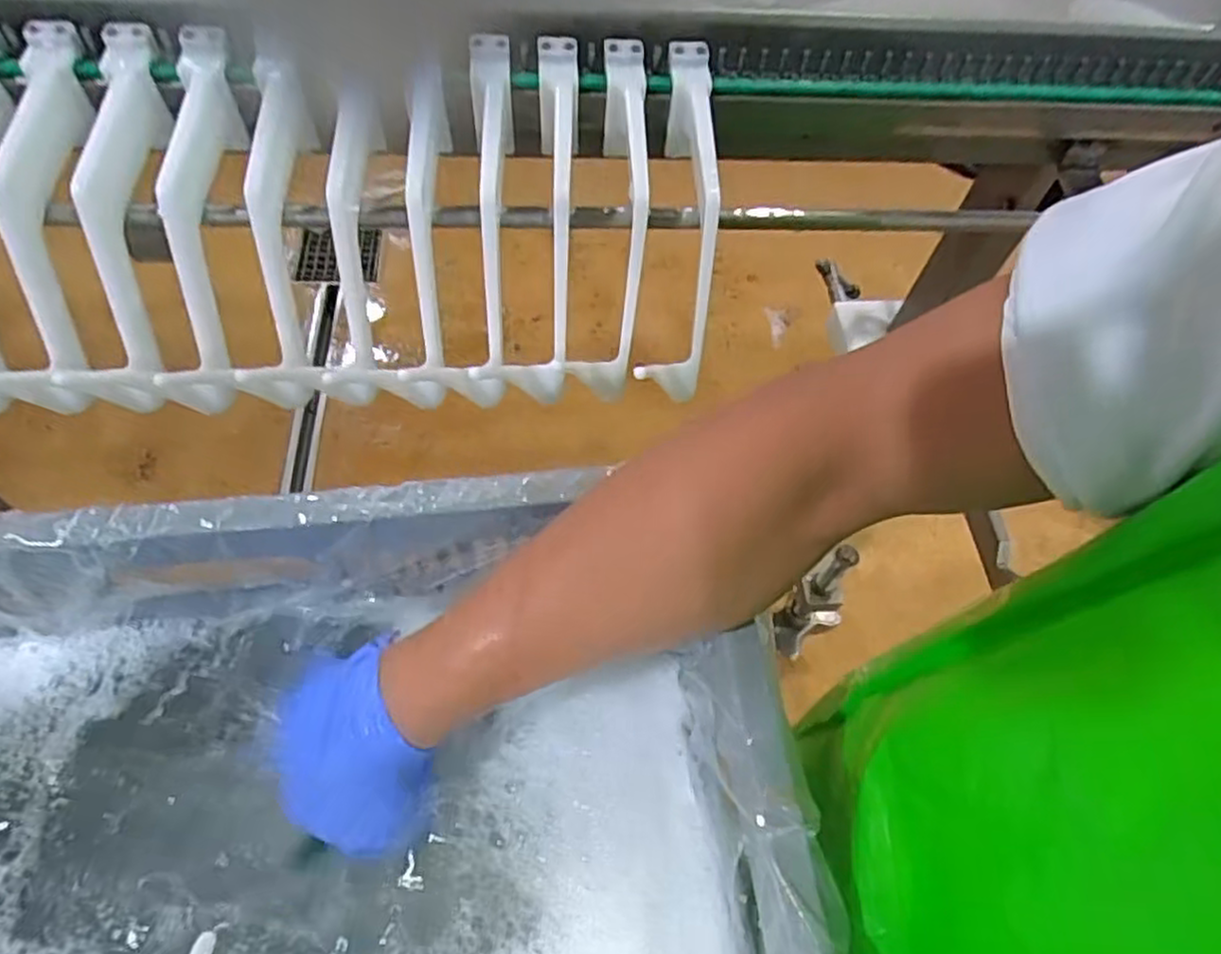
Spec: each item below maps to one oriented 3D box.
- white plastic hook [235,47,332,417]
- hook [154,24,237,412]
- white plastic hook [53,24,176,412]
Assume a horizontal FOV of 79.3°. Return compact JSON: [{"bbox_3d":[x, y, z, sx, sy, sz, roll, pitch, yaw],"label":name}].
[{"bbox_3d":[-0.176,-0.133,0.399,0.035,0.052,0.183,-2,88,-6],"label":"white plastic hook"},{"bbox_3d":[-0.216,-0.141,0.386,0.028,0.056,0.202,-2,88,-6],"label":"hook"},{"bbox_3d":[-0.252,-0.137,0.381,0.024,0.060,0.200,0,86,-5],"label":"white plastic hook"}]

